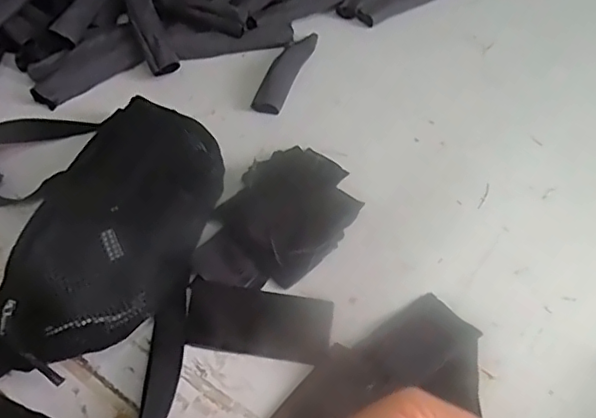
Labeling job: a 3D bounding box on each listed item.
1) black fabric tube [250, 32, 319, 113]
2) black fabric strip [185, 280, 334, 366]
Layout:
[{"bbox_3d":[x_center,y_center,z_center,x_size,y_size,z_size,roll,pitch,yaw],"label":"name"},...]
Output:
[{"bbox_3d":[-0.012,-0.152,0.629,0.029,0.016,0.134,16,54,15],"label":"black fabric tube"},{"bbox_3d":[-0.031,0.091,0.458,0.114,0.011,0.056,7,52,8],"label":"black fabric strip"}]

